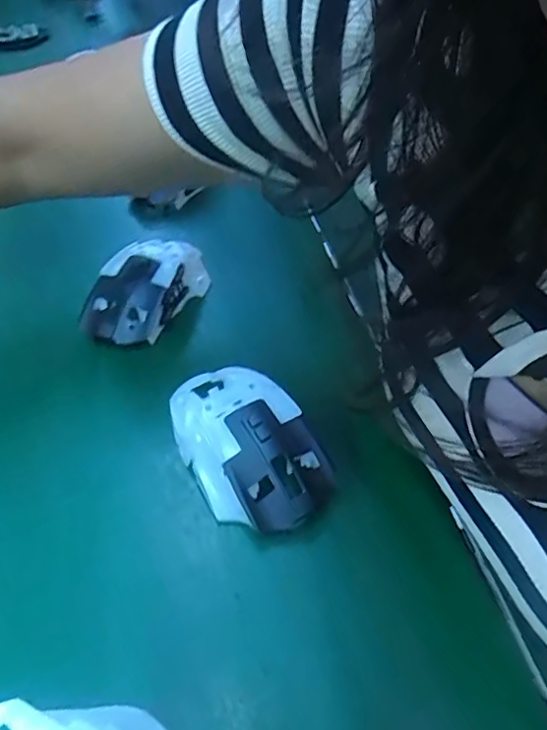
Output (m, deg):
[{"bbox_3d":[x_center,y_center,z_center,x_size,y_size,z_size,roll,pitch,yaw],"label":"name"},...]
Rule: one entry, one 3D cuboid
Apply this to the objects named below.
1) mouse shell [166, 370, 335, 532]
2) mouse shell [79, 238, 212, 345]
[{"bbox_3d":[-0.020,0.039,0.318,0.062,0.034,0.110,-26,52,-23],"label":"mouse shell"},{"bbox_3d":[-0.092,-0.056,0.405,0.054,0.033,0.093,22,50,19],"label":"mouse shell"}]

